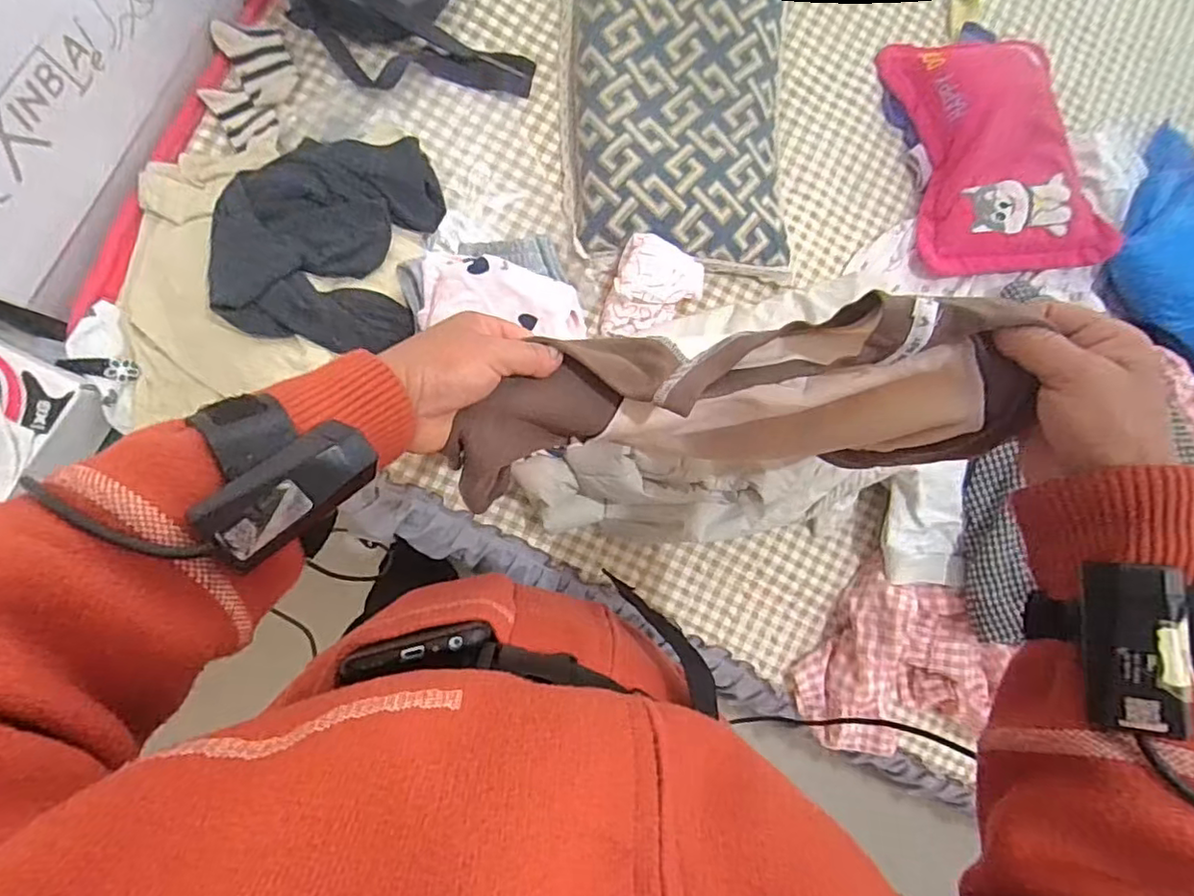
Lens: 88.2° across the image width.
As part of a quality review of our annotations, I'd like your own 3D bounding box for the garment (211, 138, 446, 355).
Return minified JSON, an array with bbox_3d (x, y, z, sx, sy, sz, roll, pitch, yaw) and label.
[{"bbox_3d":[-0.292,-0.232,0.661,0.217,0.072,0.251,11,86,-9],"label":"garment"}]

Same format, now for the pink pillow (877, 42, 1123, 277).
[{"bbox_3d":[0.534,-0.398,0.836,0.228,0.094,0.334,-8,89,-10],"label":"pink pillow"}]

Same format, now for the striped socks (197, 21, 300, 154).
[{"bbox_3d":[-0.404,-0.421,0.714,0.097,0.029,0.151,13,86,-9],"label":"striped socks"}]

